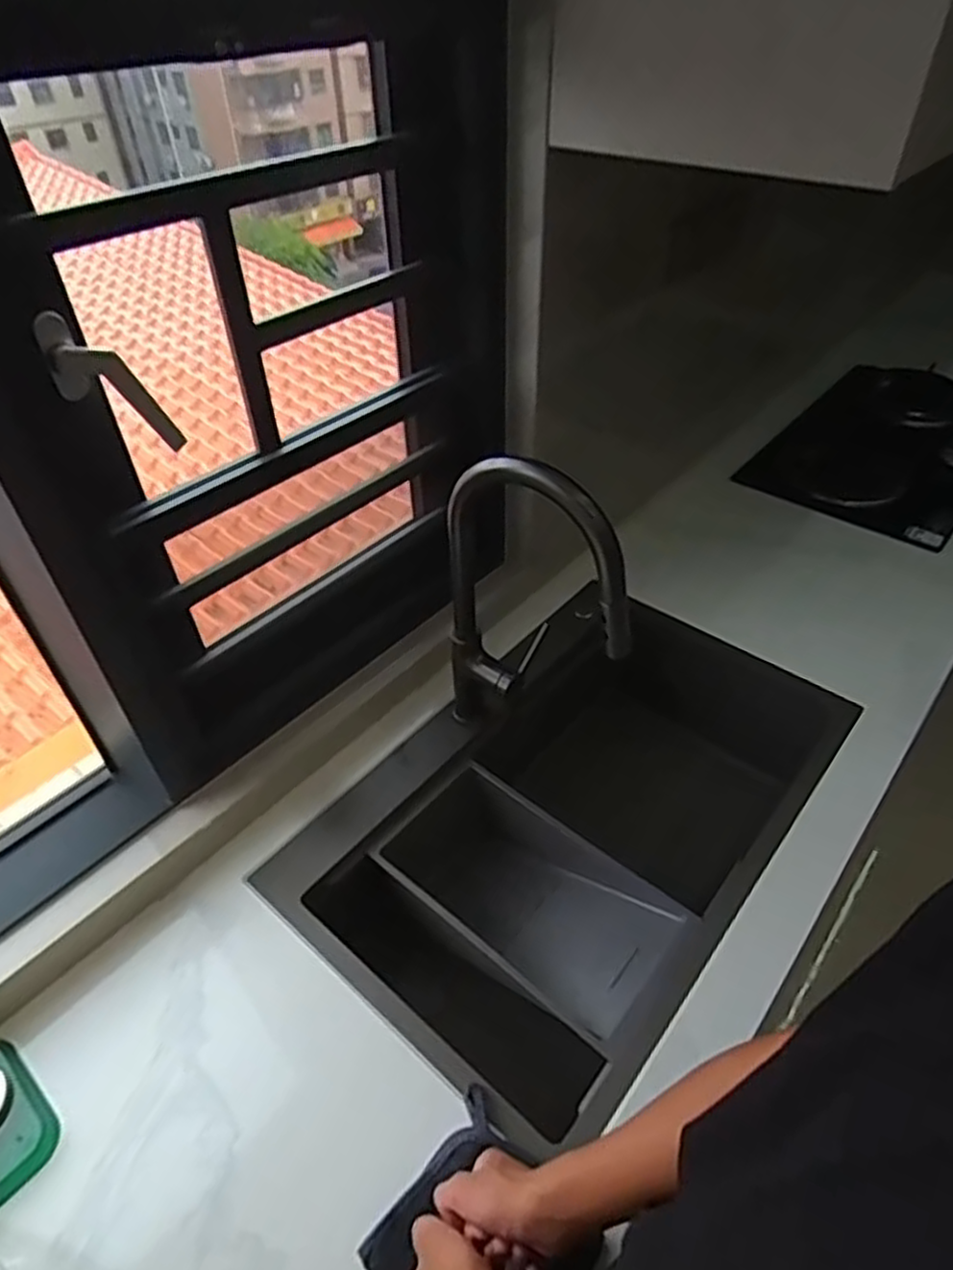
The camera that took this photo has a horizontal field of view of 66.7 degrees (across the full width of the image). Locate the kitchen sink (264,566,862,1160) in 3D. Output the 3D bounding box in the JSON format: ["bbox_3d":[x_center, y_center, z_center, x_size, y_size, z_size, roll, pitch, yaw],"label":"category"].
[{"bbox_3d":[0.162,0.268,1.066,0.466,0.277,0.818,29,51,29],"label":"kitchen sink"}]

